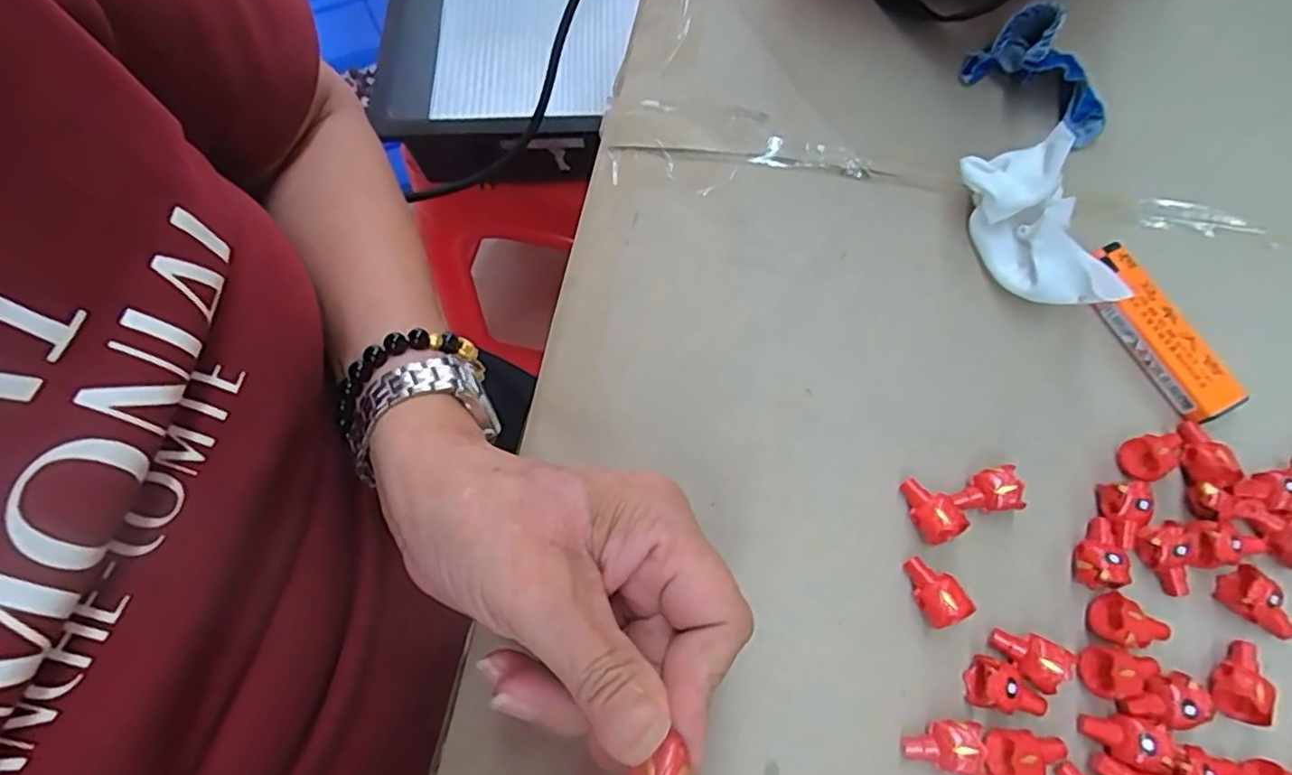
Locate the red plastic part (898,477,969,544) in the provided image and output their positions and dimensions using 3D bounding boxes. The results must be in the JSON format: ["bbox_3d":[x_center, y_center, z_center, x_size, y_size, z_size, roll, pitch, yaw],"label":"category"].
[{"bbox_3d":[0.108,0.046,0.250,0.015,0.012,0.026,-31,71,-11],"label":"red plastic part"}]

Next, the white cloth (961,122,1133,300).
[{"bbox_3d":[0.161,-0.065,0.271,0.029,0.044,0.076,-15,69,-5],"label":"white cloth"}]

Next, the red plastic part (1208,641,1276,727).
[{"bbox_3d":[0.208,0.102,0.229,0.017,0.012,0.026,24,71,10],"label":"red plastic part"}]

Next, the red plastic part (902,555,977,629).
[{"bbox_3d":[0.106,0.075,0.241,0.015,0.013,0.026,-29,71,-10],"label":"red plastic part"}]

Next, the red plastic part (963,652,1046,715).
[{"bbox_3d":[0.126,0.105,0.228,0.026,0.013,0.017,19,70,8],"label":"red plastic part"}]

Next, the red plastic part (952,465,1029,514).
[{"bbox_3d":[0.128,0.040,0.251,0.024,0.016,0.016,-6,69,-2],"label":"red plastic part"}]

